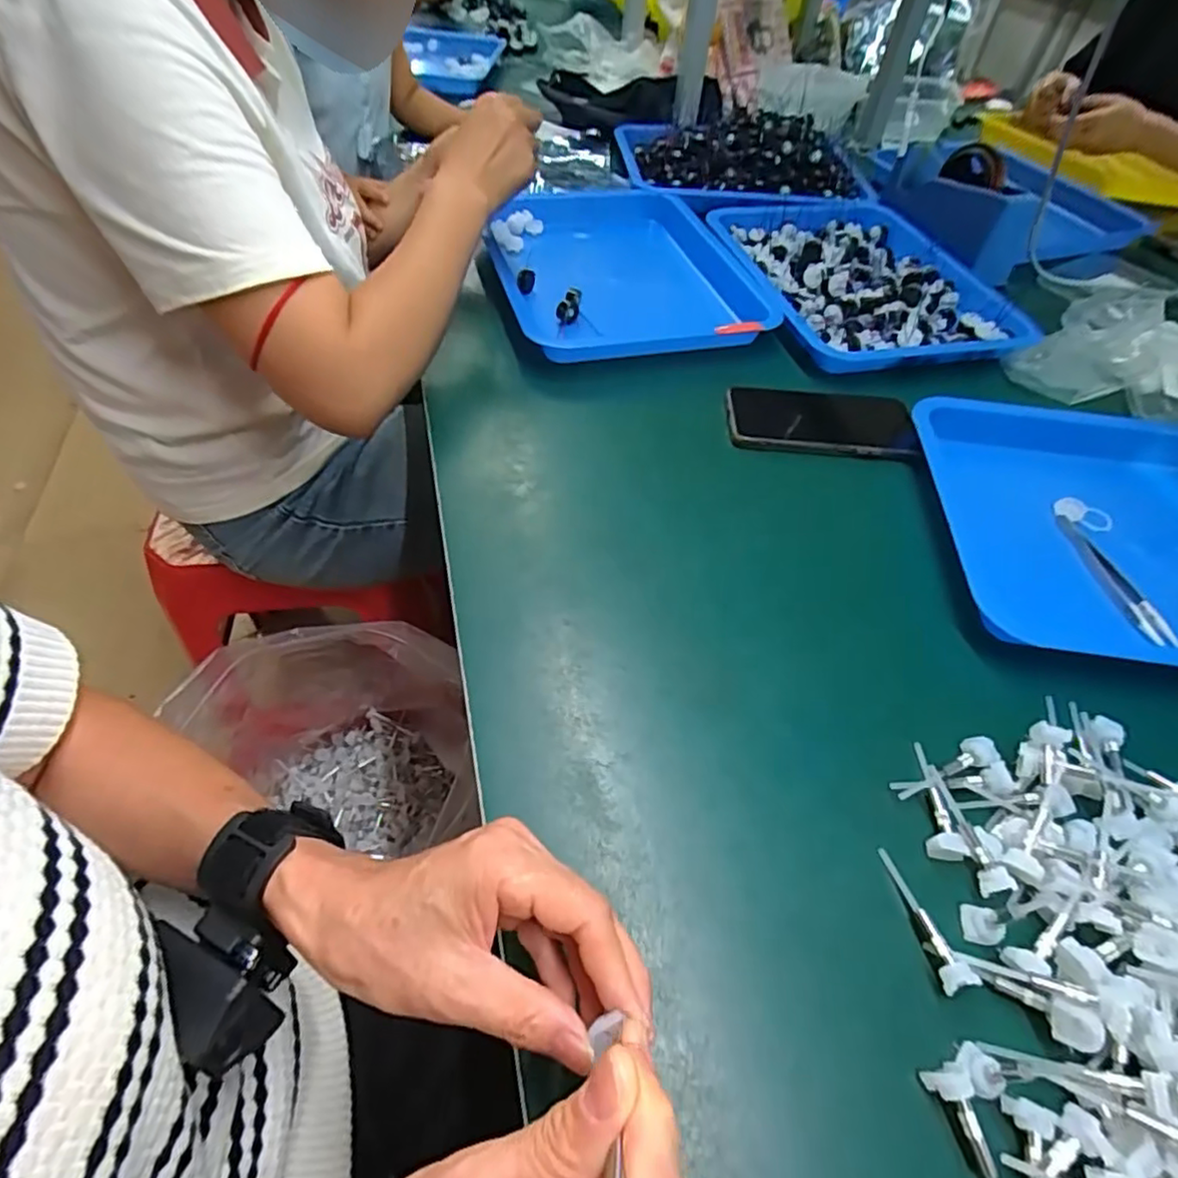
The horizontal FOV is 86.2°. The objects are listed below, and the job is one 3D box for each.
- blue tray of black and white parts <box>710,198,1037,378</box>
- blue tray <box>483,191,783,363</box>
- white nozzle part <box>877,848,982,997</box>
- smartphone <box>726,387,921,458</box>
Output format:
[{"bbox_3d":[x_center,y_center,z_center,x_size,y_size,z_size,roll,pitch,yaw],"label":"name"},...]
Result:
[{"bbox_3d":[0.298,-0.353,0.709,0.255,0.036,0.322,-6,54,-9],"label":"blue tray of black and white parts"},{"bbox_3d":[0.030,-0.354,0.695,0.274,0.037,0.323,-14,55,-14],"label":"blue tray"},{"bbox_3d":[0.163,0.160,0.309,0.014,0.017,0.066,-11,55,-12],"label":"white nozzle part"},{"bbox_3d":[0.203,-0.148,0.556,0.163,0.013,0.082,5,53,-1],"label":"smartphone"}]

